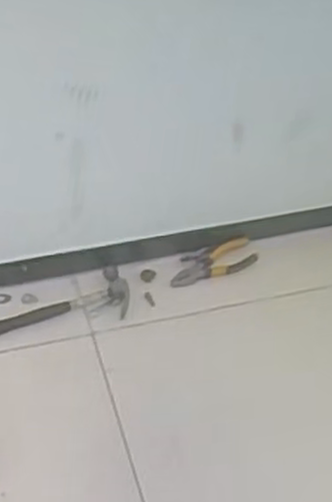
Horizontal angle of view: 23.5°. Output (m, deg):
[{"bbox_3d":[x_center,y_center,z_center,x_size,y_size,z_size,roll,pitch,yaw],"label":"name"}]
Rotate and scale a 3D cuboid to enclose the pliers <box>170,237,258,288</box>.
[{"bbox_3d":[0.078,0.018,1.344,0.156,0.017,0.070,-17,52,-20],"label":"pliers"}]

